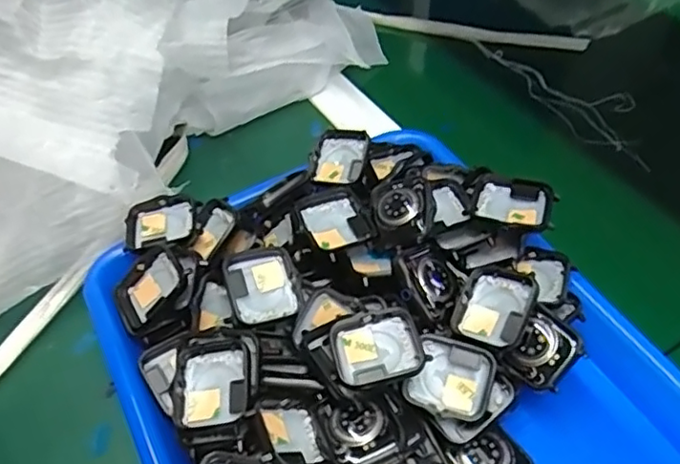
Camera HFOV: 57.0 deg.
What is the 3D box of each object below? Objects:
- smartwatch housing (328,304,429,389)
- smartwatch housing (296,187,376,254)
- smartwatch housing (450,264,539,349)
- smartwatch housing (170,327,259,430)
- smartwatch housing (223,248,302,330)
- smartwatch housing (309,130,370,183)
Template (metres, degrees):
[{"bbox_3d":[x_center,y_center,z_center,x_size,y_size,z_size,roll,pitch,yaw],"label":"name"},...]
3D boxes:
[{"bbox_3d":[0.018,0.058,0.310,0.042,0.010,0.038,-18,51,-2],"label":"smartwatch housing"},{"bbox_3d":[-0.002,-0.006,0.357,0.038,0.010,0.044,-20,50,-13],"label":"smartwatch housing"},{"bbox_3d":[0.081,0.038,0.327,0.038,0.009,0.043,17,69,37],"label":"smartwatch housing"},{"bbox_3d":[-0.061,0.073,0.309,0.038,0.010,0.046,-5,64,8],"label":"smartwatch housing"},{"bbox_3d":[-0.041,0.029,0.336,0.037,0.010,0.042,-16,67,-21],"label":"smartwatch housing"},{"bbox_3d":[0.000,-0.050,0.420,0.035,0.011,0.040,10,73,15],"label":"smartwatch housing"}]

